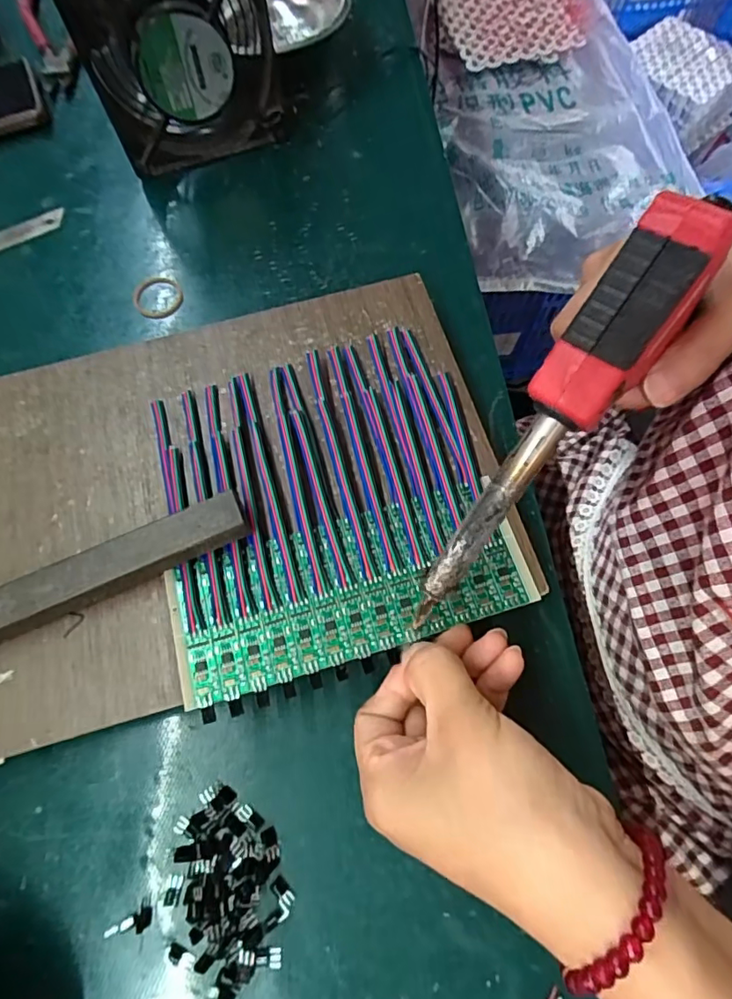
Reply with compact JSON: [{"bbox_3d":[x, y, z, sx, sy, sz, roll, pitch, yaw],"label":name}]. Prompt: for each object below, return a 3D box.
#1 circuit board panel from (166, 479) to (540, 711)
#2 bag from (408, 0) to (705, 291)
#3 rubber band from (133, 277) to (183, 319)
[{"bbox_3d":[-0.009,0.039,0.244,0.162,0.004,0.067,-15,68,-6],"label":"circuit board panel"},{"bbox_3d":[0.272,-0.660,0.875,0.384,0.096,0.685,-10,68,-4],"label":"bag"},{"bbox_3d":[-0.140,-0.136,0.349,0.032,0.004,0.033,0,68,0],"label":"rubber band"}]

